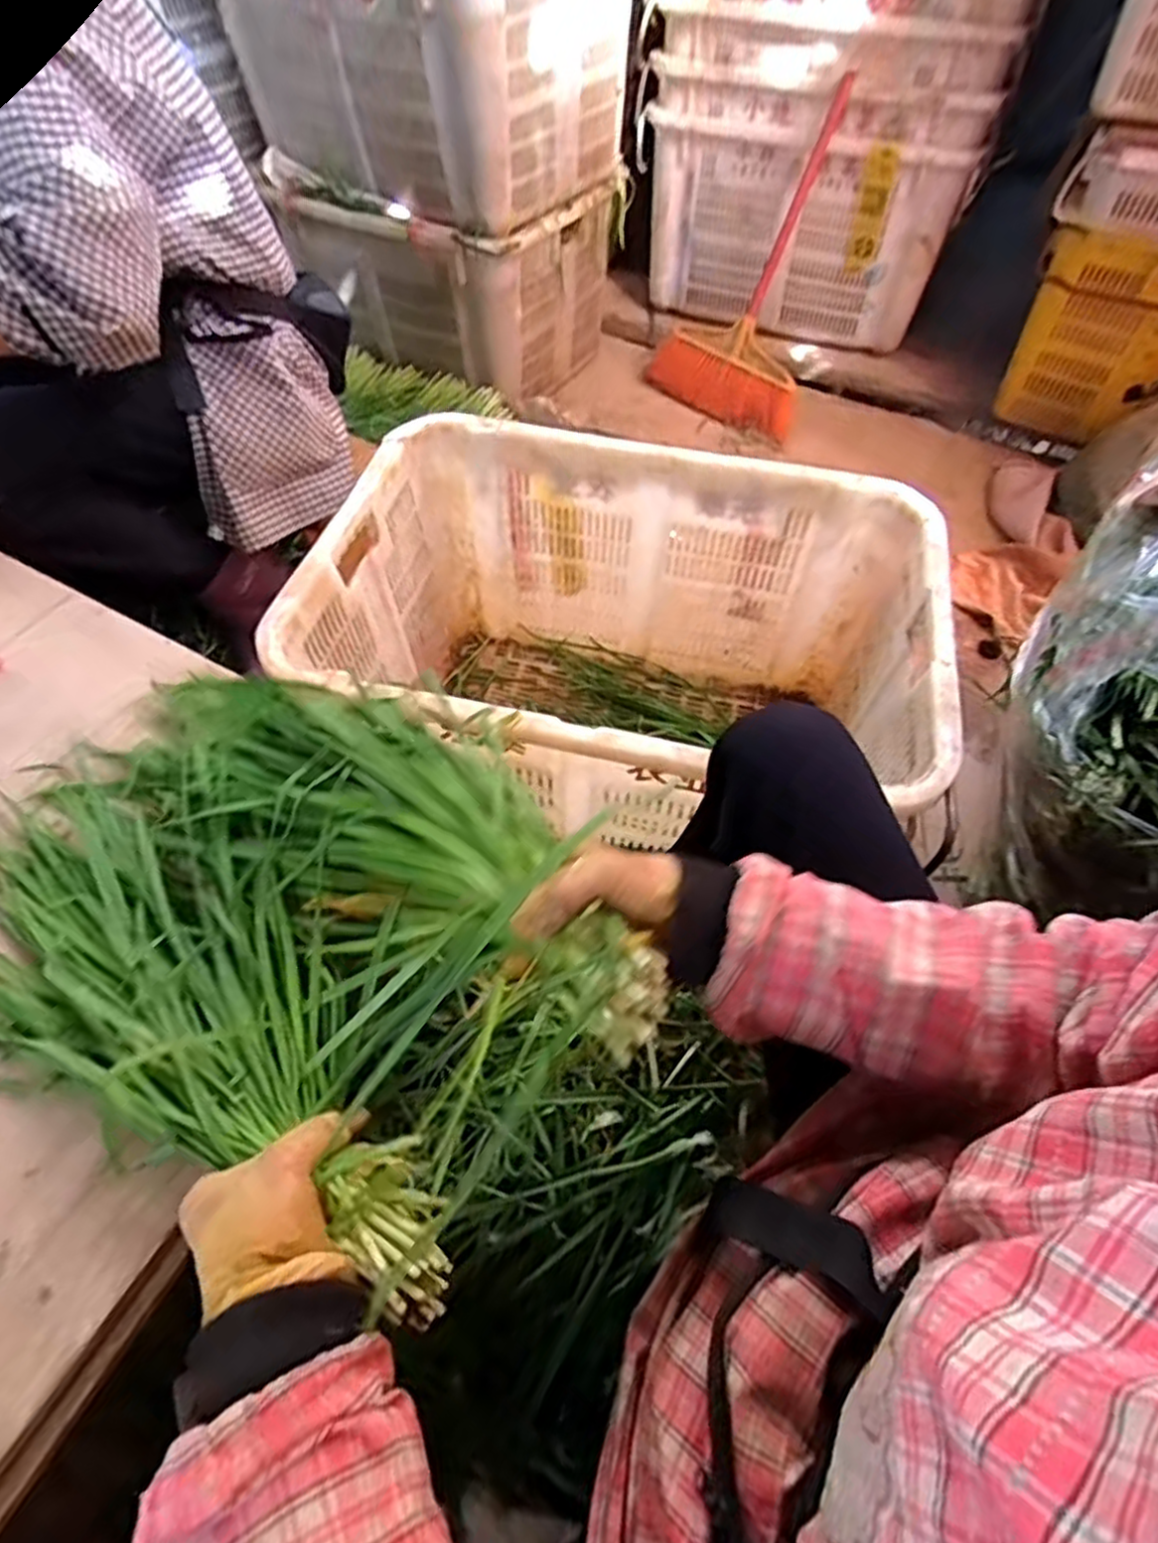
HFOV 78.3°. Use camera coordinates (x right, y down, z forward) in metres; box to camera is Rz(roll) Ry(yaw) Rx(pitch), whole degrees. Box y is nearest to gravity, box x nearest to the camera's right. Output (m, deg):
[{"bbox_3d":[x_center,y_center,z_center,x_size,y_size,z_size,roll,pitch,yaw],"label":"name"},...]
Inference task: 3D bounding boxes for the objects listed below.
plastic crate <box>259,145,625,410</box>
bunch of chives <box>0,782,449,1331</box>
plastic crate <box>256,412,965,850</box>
[{"bbox_3d":[-0.244,-1.043,1.489,0.499,0.324,0.441,31,62,21],"label":"plastic crate"},{"bbox_3d":[-0.244,0.140,0.427,0.434,0.049,0.181,24,60,24],"label":"bunch of chives"},{"bbox_3d":[0.055,-0.117,0.897,0.659,0.363,0.458,12,57,10],"label":"plastic crate"}]

